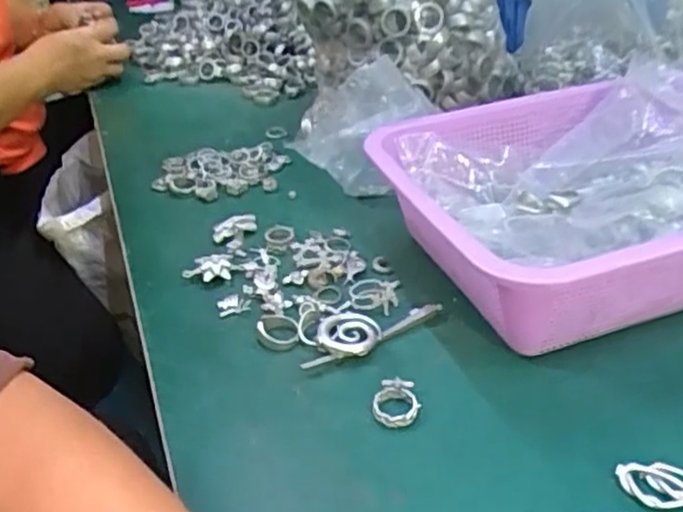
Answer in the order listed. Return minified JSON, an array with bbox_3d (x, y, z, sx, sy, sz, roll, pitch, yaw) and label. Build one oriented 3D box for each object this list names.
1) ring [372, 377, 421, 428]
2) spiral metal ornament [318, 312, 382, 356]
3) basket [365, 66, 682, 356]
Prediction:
[{"bbox_3d":[0.029,0.080,0.362,0.025,0.008,0.029,-6,32,-2],"label":"ring"},{"bbox_3d":[0.005,0.048,0.415,0.037,0.007,0.039,-2,32,4],"label":"spiral metal ornament"},{"bbox_3d":[0.184,-0.044,0.455,0.297,0.104,0.220,-13,33,-13],"label":"basket"}]

